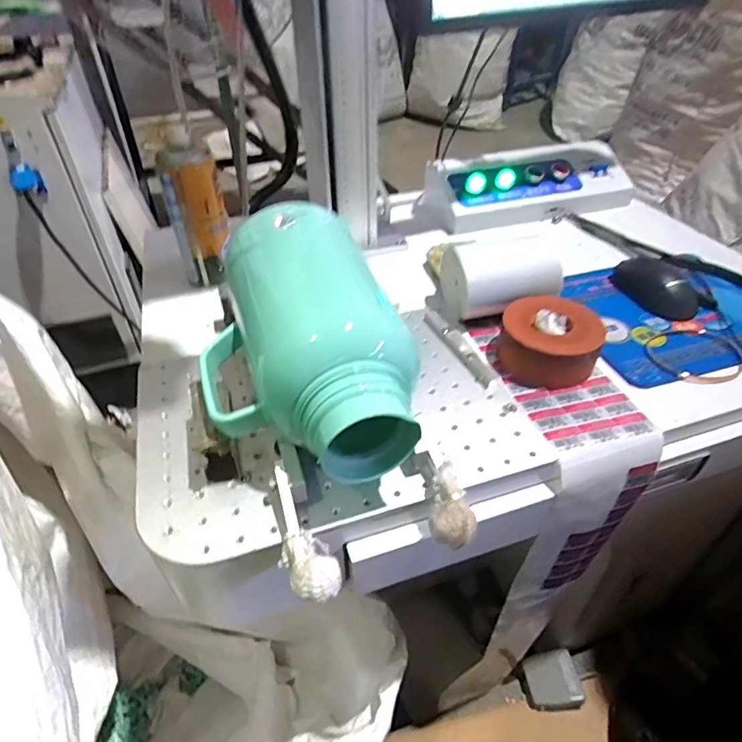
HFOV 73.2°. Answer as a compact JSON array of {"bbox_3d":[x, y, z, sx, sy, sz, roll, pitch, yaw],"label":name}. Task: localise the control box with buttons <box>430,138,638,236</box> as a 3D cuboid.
[{"bbox_3d":[0.257,-0.296,0.805,0.338,0.088,0.132,-14,43,-15],"label":"control box with buttons"}]

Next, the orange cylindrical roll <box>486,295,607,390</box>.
[{"bbox_3d":[0.179,-0.033,0.509,0.104,0.051,0.092,16,44,18],"label":"orange cylindrical roll"}]

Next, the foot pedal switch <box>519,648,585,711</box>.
[{"bbox_3d":[0.280,0.482,0.778,0.087,0.025,0.074,-4,42,-4],"label":"foot pedal switch"}]

